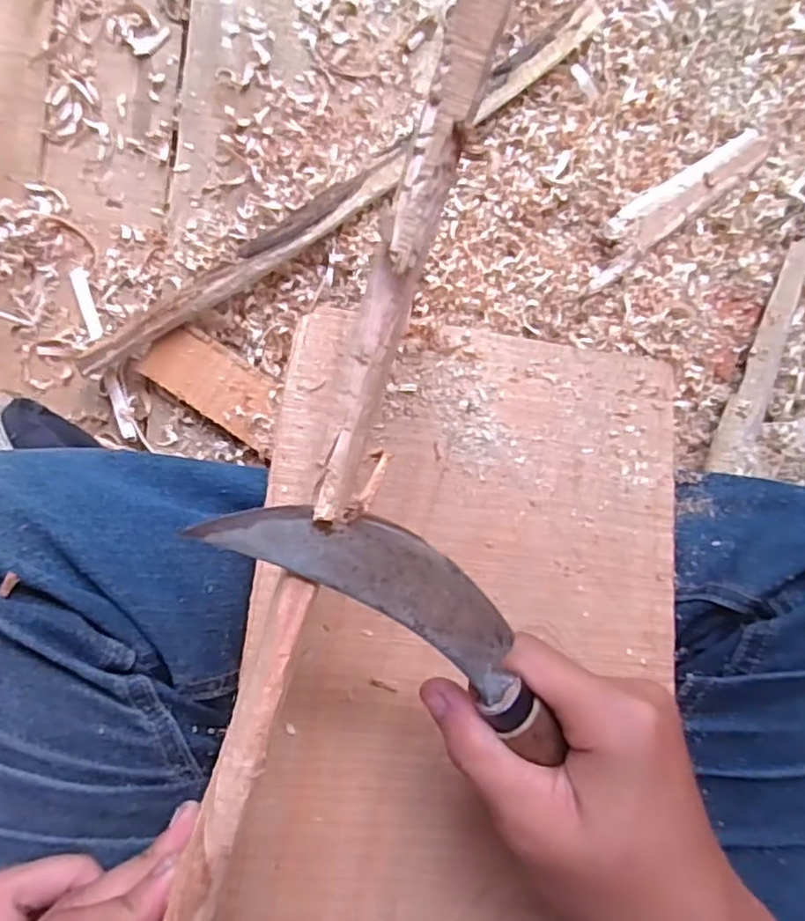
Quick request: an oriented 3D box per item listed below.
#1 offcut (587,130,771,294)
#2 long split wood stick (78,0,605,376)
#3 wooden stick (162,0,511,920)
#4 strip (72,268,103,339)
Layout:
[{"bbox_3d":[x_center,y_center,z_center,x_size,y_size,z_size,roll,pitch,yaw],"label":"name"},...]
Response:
[{"bbox_3d":[0.198,-0.189,0.470,0.163,0.014,0.033,-39,93,-6],"label":"offcut"},{"bbox_3d":[-0.032,-0.186,0.440,0.426,0.023,0.026,-37,93,-4],"label":"long split wood stick"},{"bbox_3d":[-0.026,0.027,0.169,0.017,0.012,0.323,18,91,-5],"label":"wooden stick"},{"bbox_3d":[-0.216,-0.108,0.437,0.011,0.004,0.047,-13,90,-7],"label":"strip"}]

